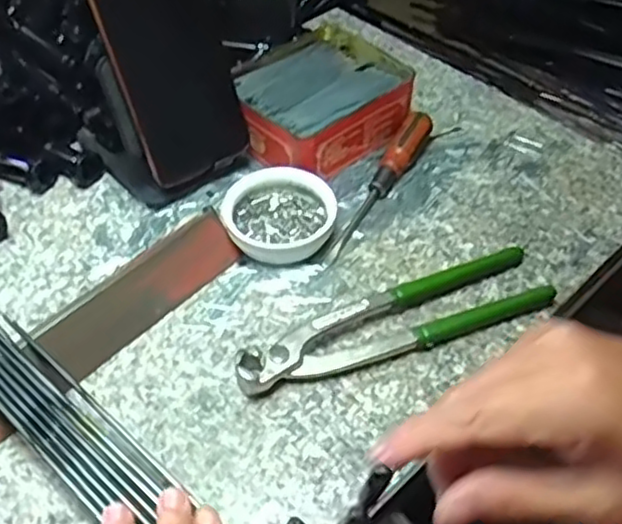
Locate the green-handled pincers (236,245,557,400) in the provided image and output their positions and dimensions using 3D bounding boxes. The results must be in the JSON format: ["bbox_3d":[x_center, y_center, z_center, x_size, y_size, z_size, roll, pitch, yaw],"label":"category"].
[{"bbox_3d":[0.049,0.031,0.423,0.196,0.017,0.053,-16,51,-15],"label":"green-handled pincers"}]

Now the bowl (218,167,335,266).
[{"bbox_3d":[-0.021,-0.031,0.469,0.071,0.027,0.062,-10,50,-10],"label":"bowl"}]

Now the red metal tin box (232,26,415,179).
[{"bbox_3d":[0.004,-0.124,0.547,0.129,0.043,0.110,-34,58,-27],"label":"red metal tin box"}]

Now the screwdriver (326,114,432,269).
[{"bbox_3d":[0.051,-0.057,0.494,0.023,0.025,0.149,20,51,15],"label":"screwdriver"}]

